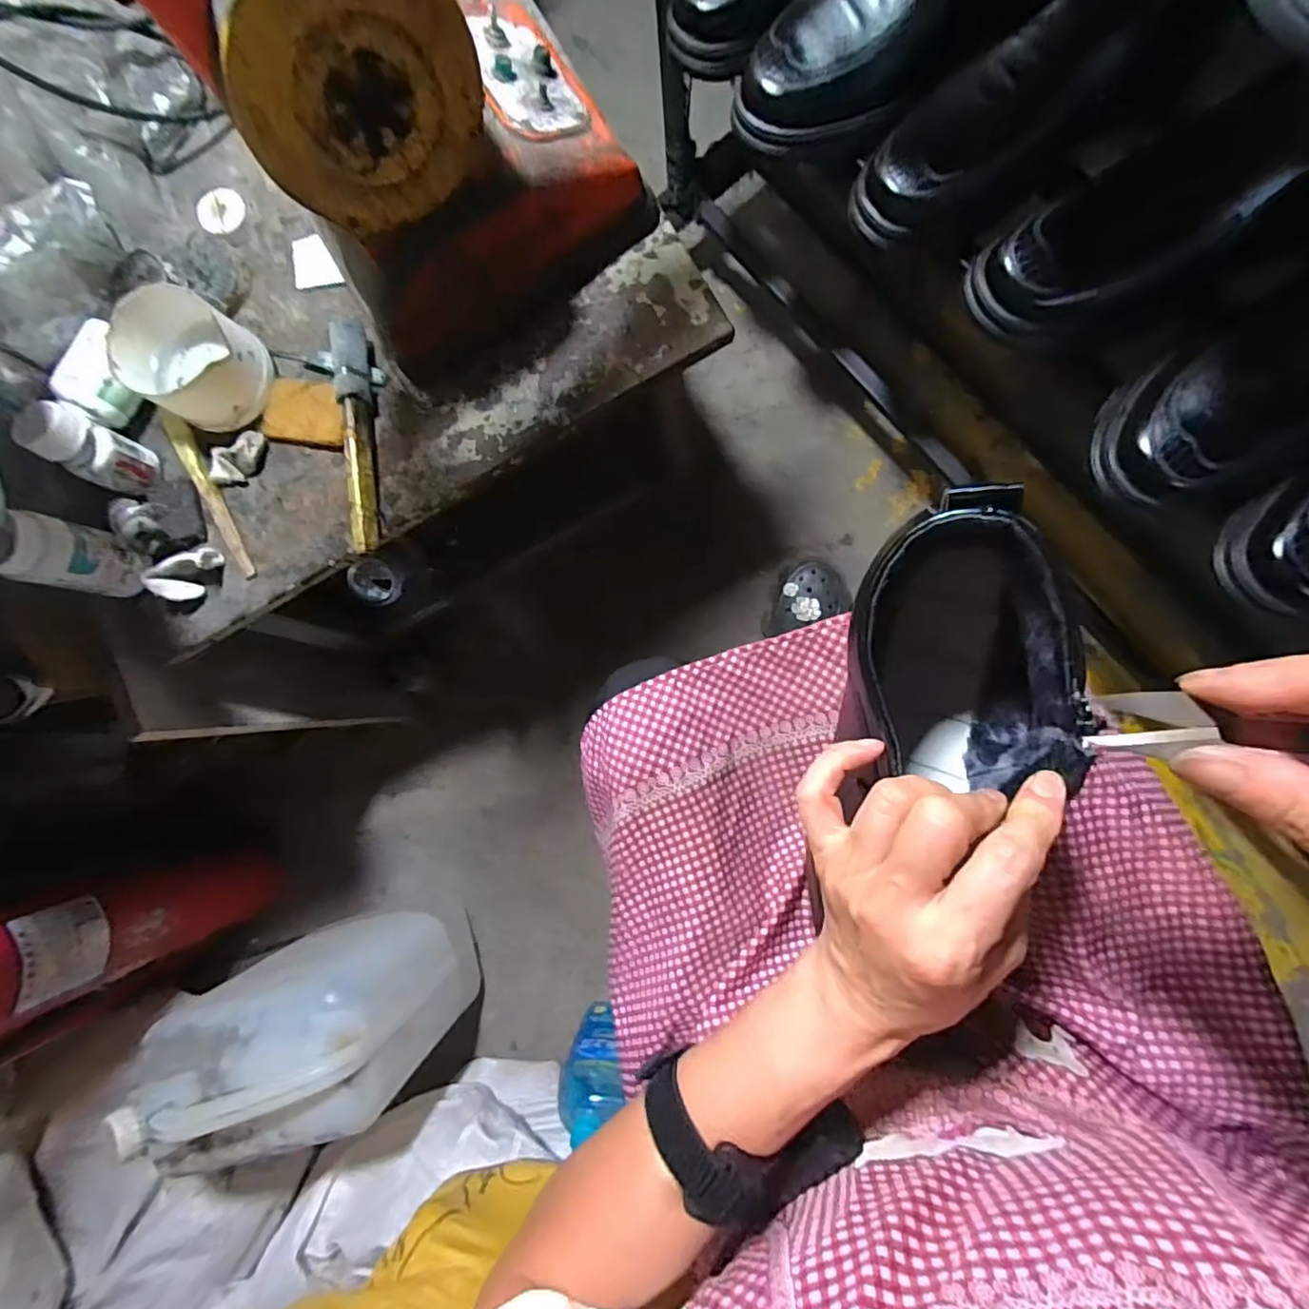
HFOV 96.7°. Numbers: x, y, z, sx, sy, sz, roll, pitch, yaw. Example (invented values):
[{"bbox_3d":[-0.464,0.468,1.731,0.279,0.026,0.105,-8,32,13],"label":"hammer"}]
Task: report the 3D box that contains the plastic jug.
[{"bbox_3d":[-0.367,0.403,0.655,0.220,0.286,0.159,-11,85,4],"label":"plastic jug"}]

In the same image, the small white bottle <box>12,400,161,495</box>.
[{"bbox_3d":[-0.444,-0.163,0.454,0.048,0.071,0.047,25,88,6],"label":"small white bottle"}]

